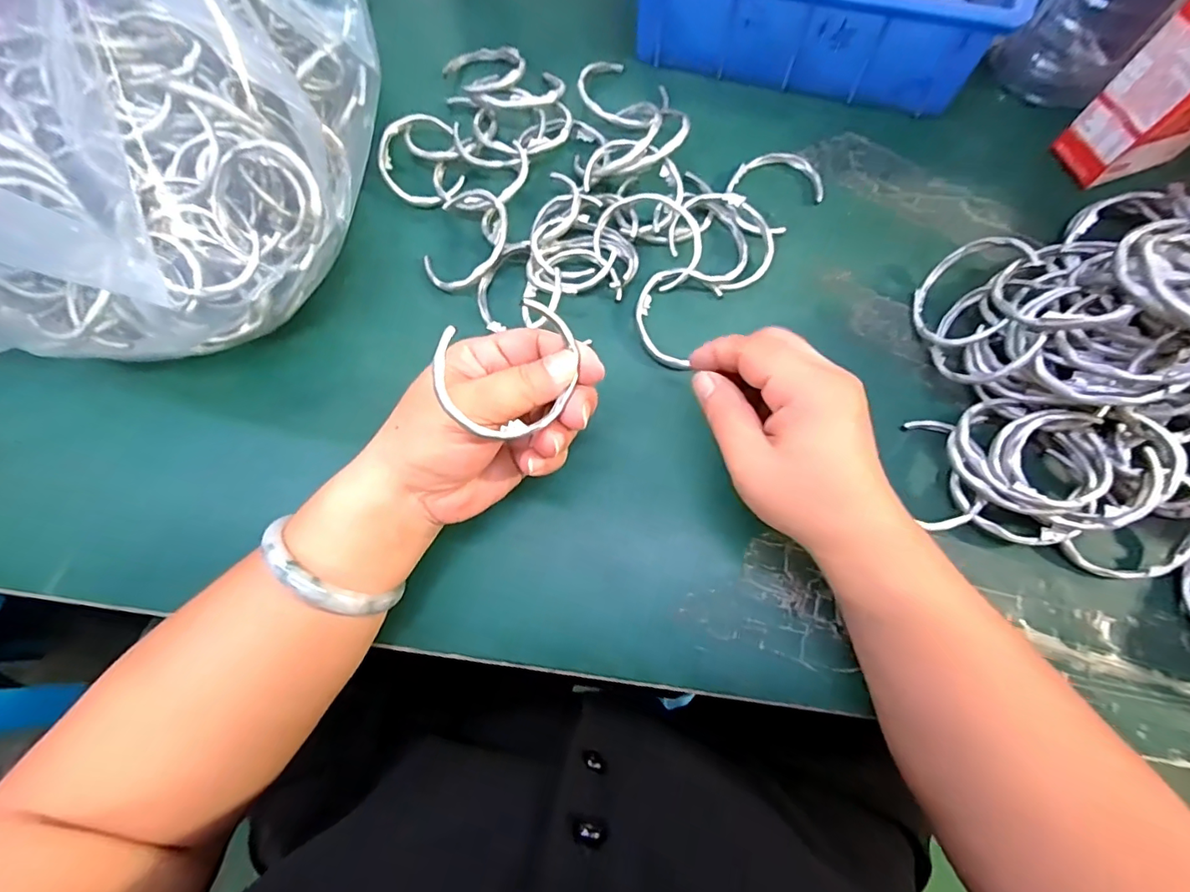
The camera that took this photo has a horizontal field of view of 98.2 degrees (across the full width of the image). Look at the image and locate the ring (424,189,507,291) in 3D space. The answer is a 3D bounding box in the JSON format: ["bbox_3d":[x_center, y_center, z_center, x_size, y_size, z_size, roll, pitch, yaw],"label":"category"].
[{"bbox_3d":[-0.082,-0.132,0.331,0.051,0.019,0.066,18,75,6],"label":"ring"}]

